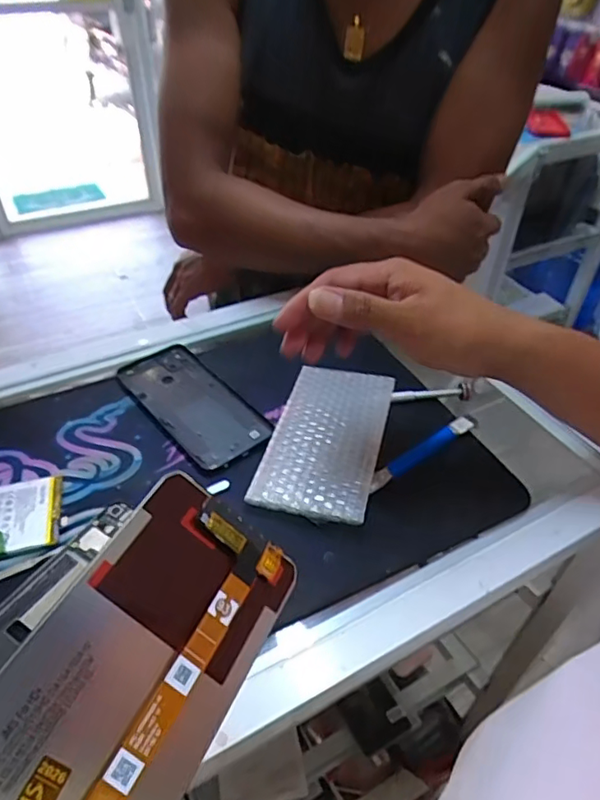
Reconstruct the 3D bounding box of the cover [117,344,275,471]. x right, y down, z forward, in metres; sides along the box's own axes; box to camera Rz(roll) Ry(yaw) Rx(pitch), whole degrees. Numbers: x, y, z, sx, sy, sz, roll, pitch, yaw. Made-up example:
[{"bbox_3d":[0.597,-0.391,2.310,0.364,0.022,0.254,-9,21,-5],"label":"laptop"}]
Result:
[{"bbox_3d":[-0.098,0.001,0.502,0.074,0.008,0.161,-30,51,-31],"label":"cover"}]

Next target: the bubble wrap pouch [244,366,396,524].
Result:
[{"bbox_3d":[0.024,0.028,0.465,0.088,0.011,0.164,12,43,10],"label":"bubble wrap pouch"}]

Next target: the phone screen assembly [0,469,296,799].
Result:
[{"bbox_3d":[-0.059,0.096,0.181,0.067,0.008,0.148,37,49,-1],"label":"phone screen assembly"}]

